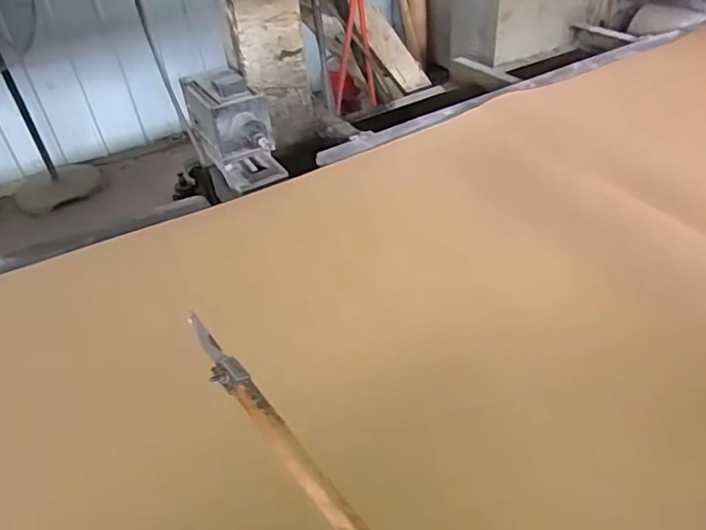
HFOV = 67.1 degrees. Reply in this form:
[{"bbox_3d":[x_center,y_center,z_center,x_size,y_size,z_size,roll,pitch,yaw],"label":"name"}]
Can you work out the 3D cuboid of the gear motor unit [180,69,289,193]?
[{"bbox_3d":[-0.303,-0.347,1.347,0.175,0.234,0.331,-18,41,-15],"label":"gear motor unit"}]

